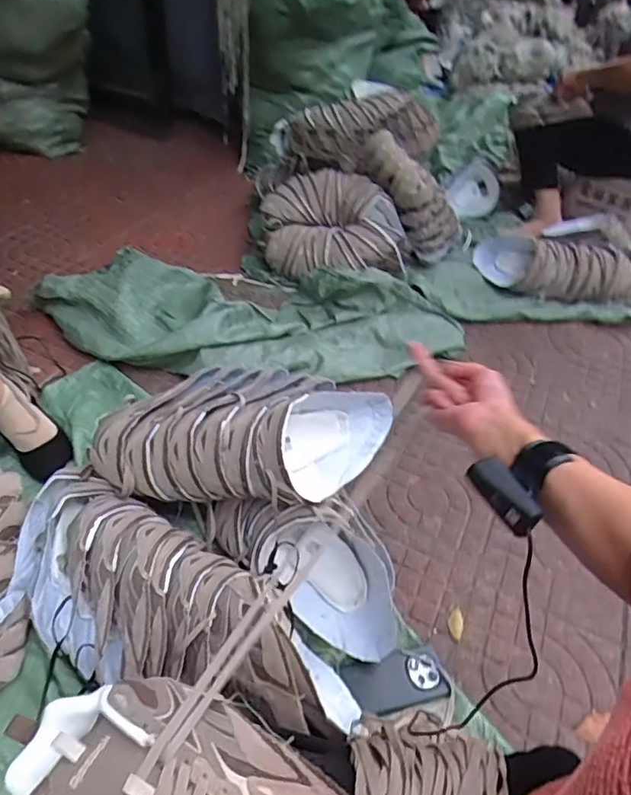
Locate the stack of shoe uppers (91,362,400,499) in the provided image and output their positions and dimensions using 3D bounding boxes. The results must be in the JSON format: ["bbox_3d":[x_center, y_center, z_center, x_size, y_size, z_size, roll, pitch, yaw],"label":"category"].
[{"bbox_3d":[-0.106,0.050,0.861,0.440,0.137,0.212,8,44,2],"label":"stack of shoe uppers"}]

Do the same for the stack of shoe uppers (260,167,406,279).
[{"bbox_3d":[0.053,-0.461,1.522,0.393,0.227,0.221,8,44,2],"label":"stack of shoe uppers"}]

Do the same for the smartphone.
[{"bbox_3d":[0.120,0.417,0.809,0.152,0.015,0.077,-3,43,-21],"label":"smartphone"}]

